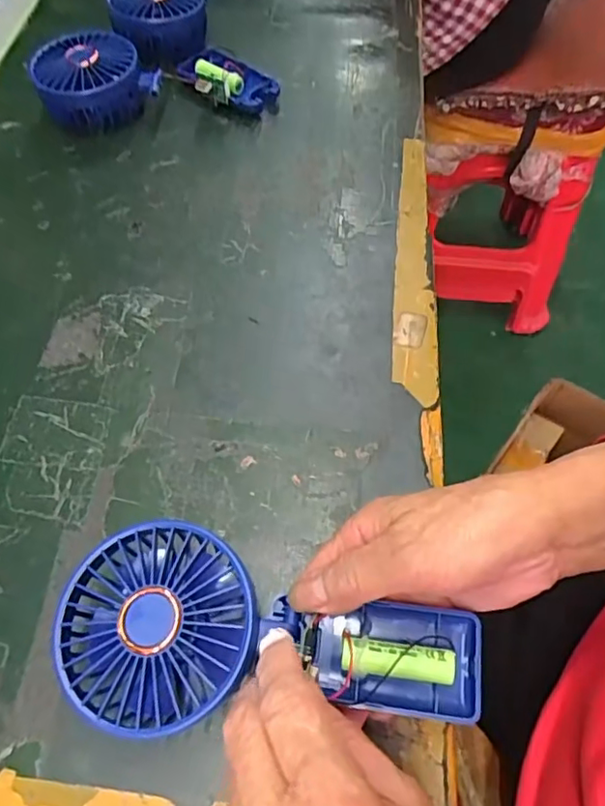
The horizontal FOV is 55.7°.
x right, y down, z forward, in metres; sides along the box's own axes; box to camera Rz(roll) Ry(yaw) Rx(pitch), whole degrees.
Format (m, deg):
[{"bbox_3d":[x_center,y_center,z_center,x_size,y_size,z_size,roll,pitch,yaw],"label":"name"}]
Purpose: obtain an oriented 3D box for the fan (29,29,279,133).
[{"bbox_3d":[-0.123,-0.278,0.489,0.197,0.052,0.086,-9,60,-5],"label":"fan"}]

